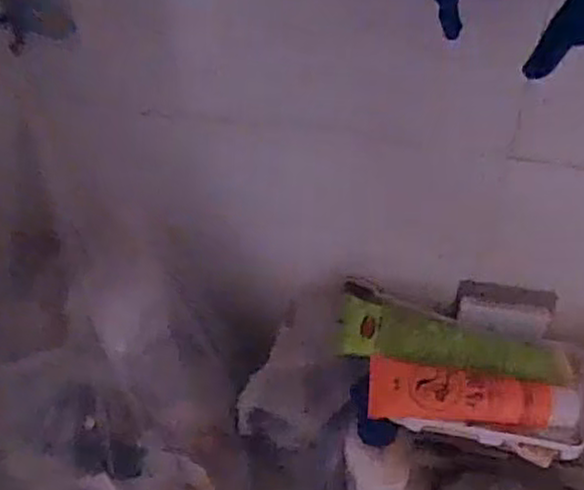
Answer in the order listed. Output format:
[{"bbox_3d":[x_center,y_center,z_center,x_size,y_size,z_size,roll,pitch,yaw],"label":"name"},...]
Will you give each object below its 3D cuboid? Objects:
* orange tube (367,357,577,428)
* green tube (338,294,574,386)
[{"bbox_3d":[0.127,0.106,0.501,0.145,0.029,0.036,3,47,3],"label":"orange tube"},{"bbox_3d":[0.116,0.074,0.514,0.163,0.024,0.038,10,48,9],"label":"green tube"}]

